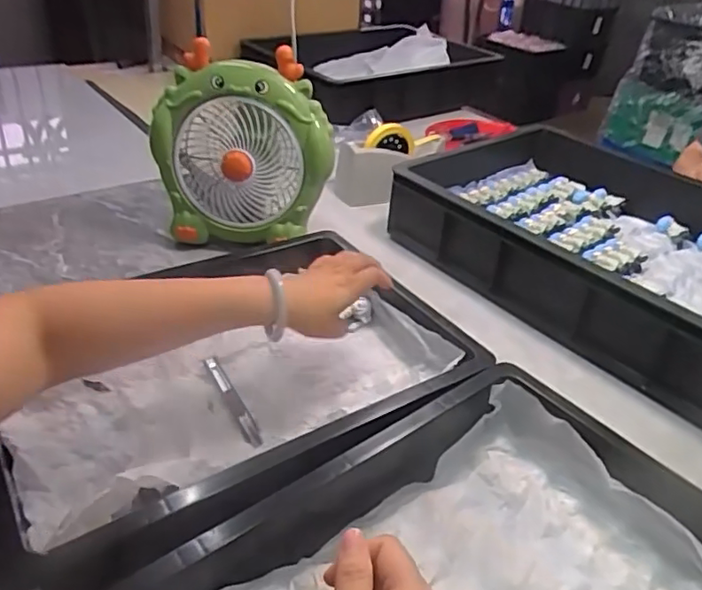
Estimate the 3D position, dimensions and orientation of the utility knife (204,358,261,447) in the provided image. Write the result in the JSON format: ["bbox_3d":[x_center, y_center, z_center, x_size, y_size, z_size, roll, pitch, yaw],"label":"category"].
[{"bbox_3d":[-0.120,0.104,0.603,0.016,0.005,0.128,-15,39,-28],"label":"utility knife"}]

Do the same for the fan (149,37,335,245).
[{"bbox_3d":[-0.158,-0.214,0.872,0.242,0.242,0.148,-4,35,-13],"label":"fan"}]

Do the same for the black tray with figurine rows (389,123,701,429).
[{"bbox_3d":[0.402,-0.077,0.900,0.427,0.121,0.574,-24,44,-36],"label":"black tray with figurine rows"}]

